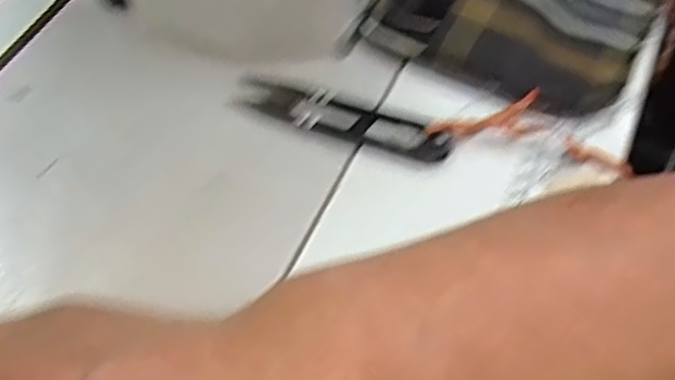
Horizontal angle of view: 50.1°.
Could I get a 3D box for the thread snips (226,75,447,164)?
[{"bbox_3d":[0.000,-0.034,0.322,0.101,0.007,0.022,20,57,16],"label":"thread snips"}]

